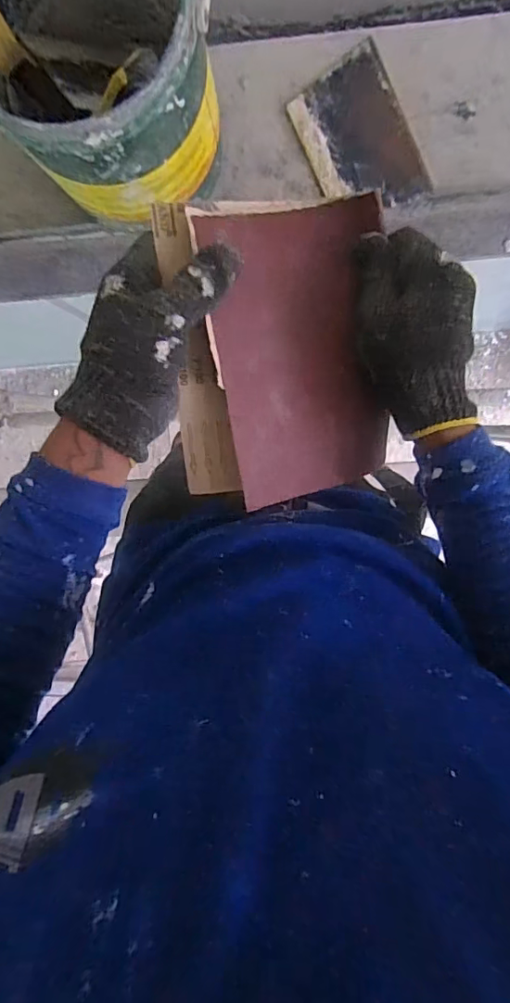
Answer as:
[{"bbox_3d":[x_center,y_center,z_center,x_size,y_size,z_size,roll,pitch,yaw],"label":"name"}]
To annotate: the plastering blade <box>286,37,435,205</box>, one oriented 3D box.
[{"bbox_3d":[0.100,-0.351,0.503,0.099,0.009,0.139,-26,97,6],"label":"plastering blade"}]

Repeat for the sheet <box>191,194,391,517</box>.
[{"bbox_3d":[0.036,-0.102,0.371,0.128,0.021,0.196,-17,105,-19],"label":"sheet"}]

